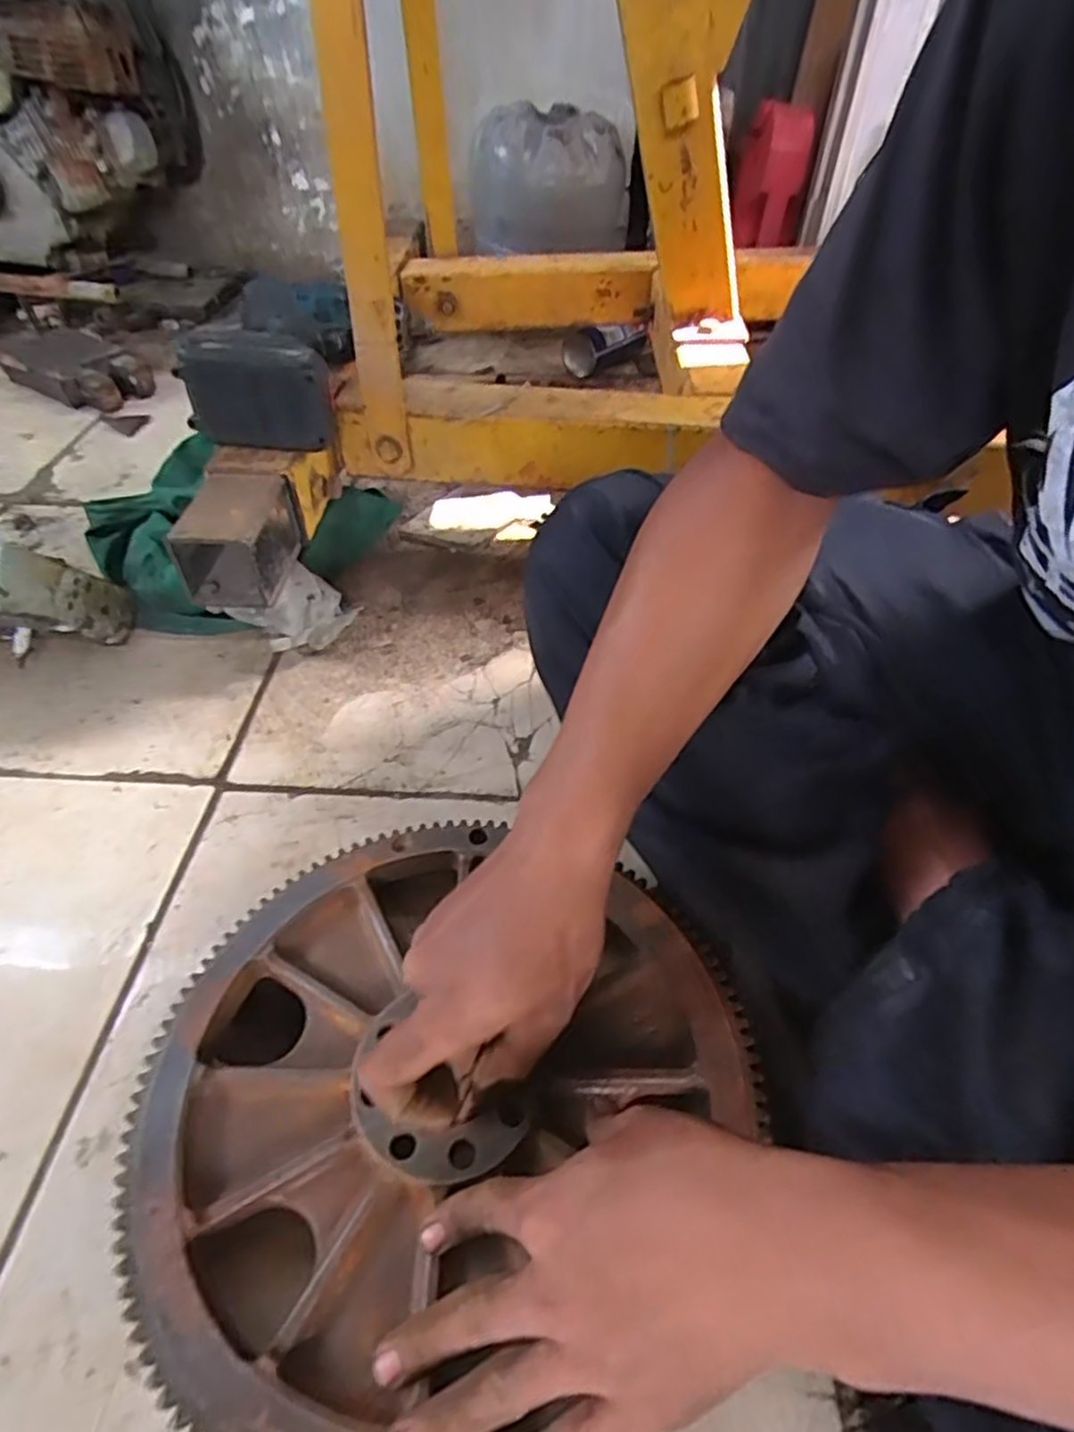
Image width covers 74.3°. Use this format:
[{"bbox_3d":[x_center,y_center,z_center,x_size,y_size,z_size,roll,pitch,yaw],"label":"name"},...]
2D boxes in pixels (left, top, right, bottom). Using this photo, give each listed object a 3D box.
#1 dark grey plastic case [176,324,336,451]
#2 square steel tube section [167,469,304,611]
[{"bbox_3d":[-0.223,-0.260,0.579,0.115,0.091,0.038,4,46,2],"label":"dark grey plastic case"},{"bbox_3d":[-0.240,-0.143,0.569,0.064,0.075,0.101,4,46,2],"label":"square steel tube section"}]

